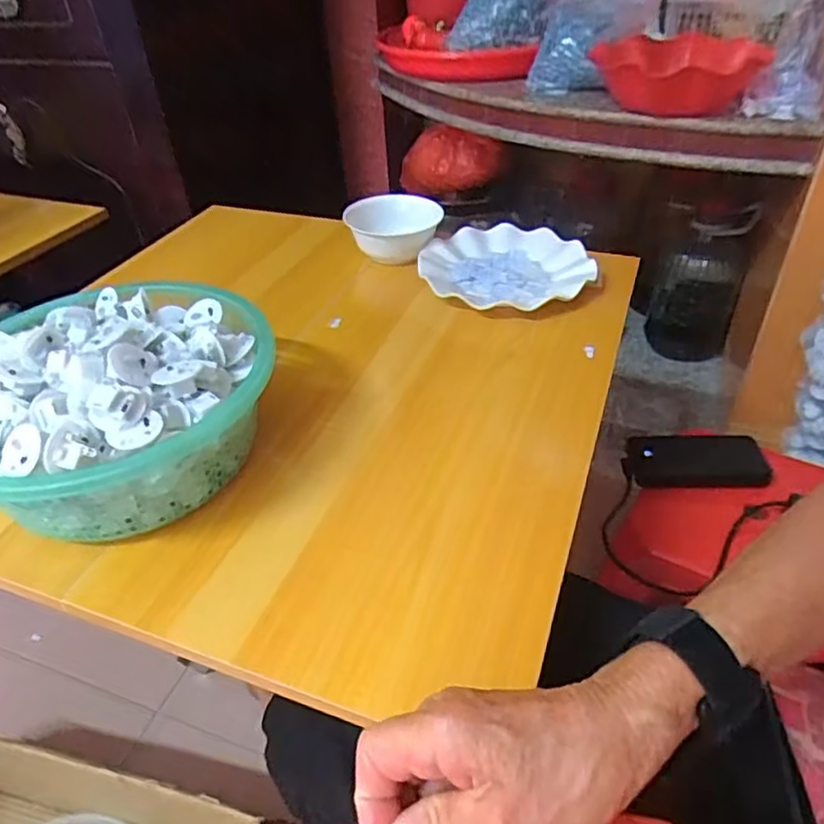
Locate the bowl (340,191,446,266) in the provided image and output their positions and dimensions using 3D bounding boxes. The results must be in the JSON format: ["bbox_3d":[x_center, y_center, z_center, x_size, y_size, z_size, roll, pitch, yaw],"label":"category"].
[{"bbox_3d":[-0.020,-0.219,0.768,0.109,0.053,0.109,-2,40,2],"label":"bowl"}]

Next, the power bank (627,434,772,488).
[{"bbox_3d":[0.353,0.059,0.793,0.160,0.022,0.074,1,40,5],"label":"power bank"}]

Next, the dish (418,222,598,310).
[{"bbox_3d":[0.103,-0.158,0.708,0.180,0.029,0.170,-2,40,2],"label":"dish"}]

